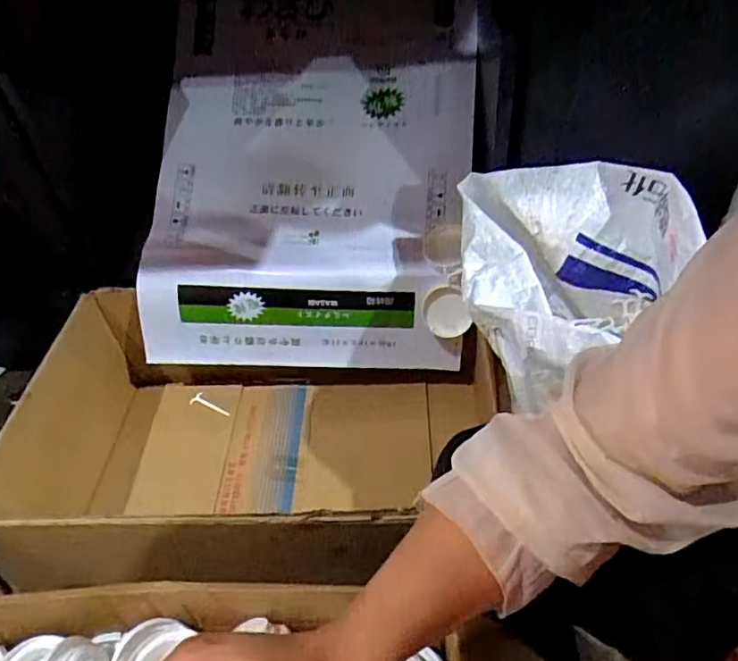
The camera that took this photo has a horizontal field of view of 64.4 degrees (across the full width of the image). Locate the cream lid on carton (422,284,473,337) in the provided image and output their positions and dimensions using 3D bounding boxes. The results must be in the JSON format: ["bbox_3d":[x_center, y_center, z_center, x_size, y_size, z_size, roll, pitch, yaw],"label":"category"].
[{"bbox_3d":[0.128,-0.030,0.985,0.077,0.025,0.080,-3,83,25],"label":"cream lid on carton"}]

